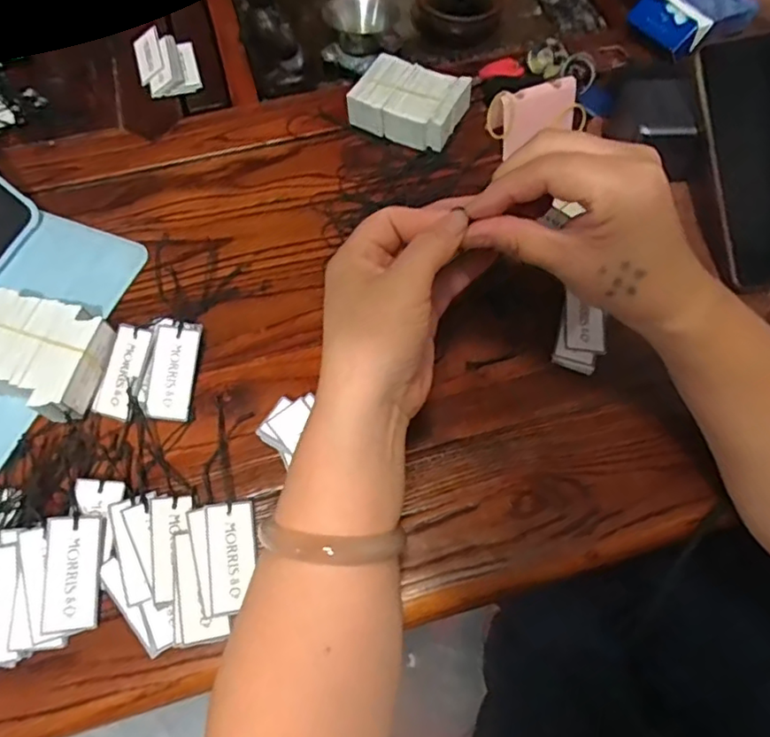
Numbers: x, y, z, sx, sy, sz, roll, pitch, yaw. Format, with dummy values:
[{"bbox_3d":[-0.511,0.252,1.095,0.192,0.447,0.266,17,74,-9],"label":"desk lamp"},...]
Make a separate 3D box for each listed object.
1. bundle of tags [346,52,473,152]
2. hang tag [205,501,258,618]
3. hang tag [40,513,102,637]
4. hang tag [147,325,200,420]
[{"bbox_3d":[0.019,-0.207,0.463,0.080,0.027,0.060,23,64,12],"label":"bundle of tags"},{"bbox_3d":[-0.082,0.101,0.319,0.025,0.004,0.056,-3,66,-18],"label":"hang tag"},{"bbox_3d":[-0.164,0.107,0.310,0.026,0.004,0.057,2,75,-23],"label":"hang tag"},{"bbox_3d":[-0.130,0.002,0.366,0.025,0.004,0.057,7,77,-15],"label":"hang tag"}]

